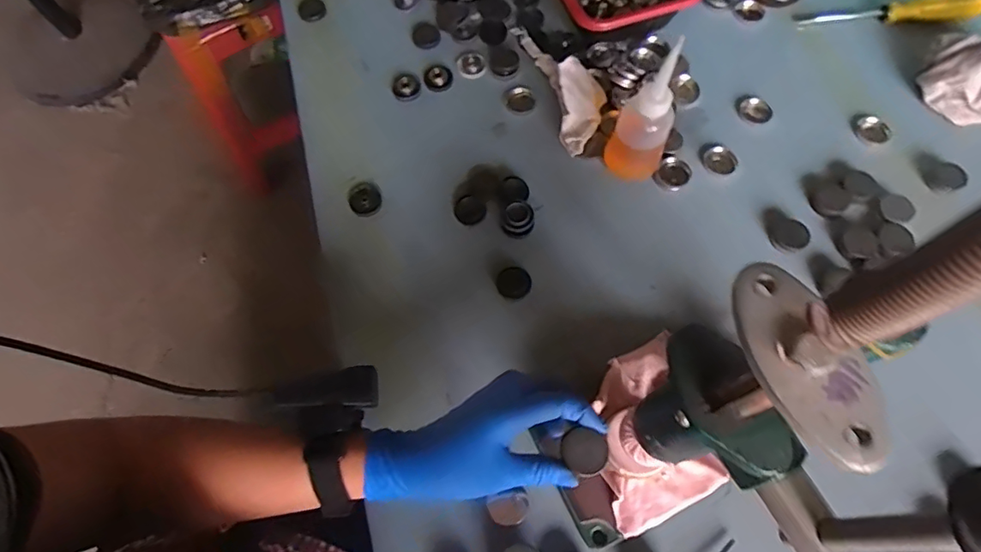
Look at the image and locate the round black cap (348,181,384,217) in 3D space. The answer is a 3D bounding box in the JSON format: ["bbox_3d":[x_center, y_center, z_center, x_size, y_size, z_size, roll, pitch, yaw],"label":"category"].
[{"bbox_3d":[-0.127,-0.080,0.539,0.032,0.007,0.040,-17,67,-5],"label":"round black cap"}]

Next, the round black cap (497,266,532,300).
[{"bbox_3d":[0.023,0.007,0.504,0.033,0.010,0.033,-27,76,0],"label":"round black cap"}]

